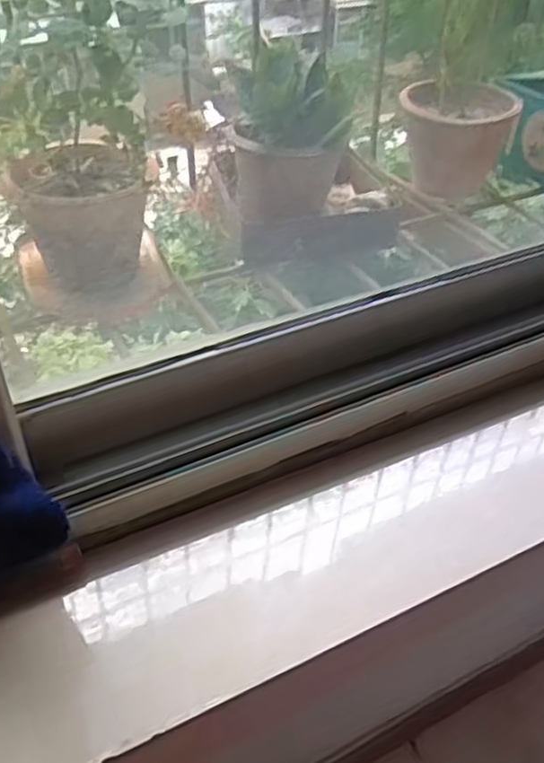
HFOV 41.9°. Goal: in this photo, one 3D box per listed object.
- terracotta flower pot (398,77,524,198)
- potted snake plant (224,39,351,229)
[{"bbox_3d":[0.275,-0.365,1.076,0.161,0.145,0.188,16,43,15],"label":"terracotta flower pot"},{"bbox_3d":[0.022,-0.320,0.957,0.151,0.192,0.131,3,41,0],"label":"potted snake plant"}]

